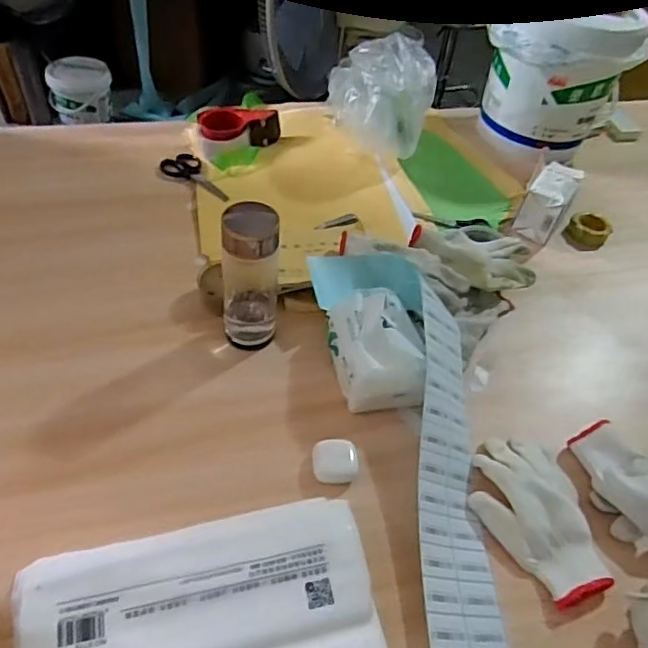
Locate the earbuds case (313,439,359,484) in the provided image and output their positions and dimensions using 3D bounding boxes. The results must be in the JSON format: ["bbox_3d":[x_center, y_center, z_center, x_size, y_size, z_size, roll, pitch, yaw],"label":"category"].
[{"bbox_3d":[0.014,0.150,0.640,0.050,0.020,0.043,4,48,-4],"label":"earbuds case"}]

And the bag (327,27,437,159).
[{"bbox_3d":[0.093,-0.392,1.008,0.151,0.179,0.152,-4,49,-12],"label":"bag"}]

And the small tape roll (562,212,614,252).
[{"bbox_3d":[0.450,-0.160,0.986,0.068,0.036,0.073,4,48,-4],"label":"small tape roll"}]

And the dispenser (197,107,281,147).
[{"bbox_3d":[-0.151,-0.348,1.030,0.144,0.052,0.064,4,48,-5],"label":"dispenser"}]

